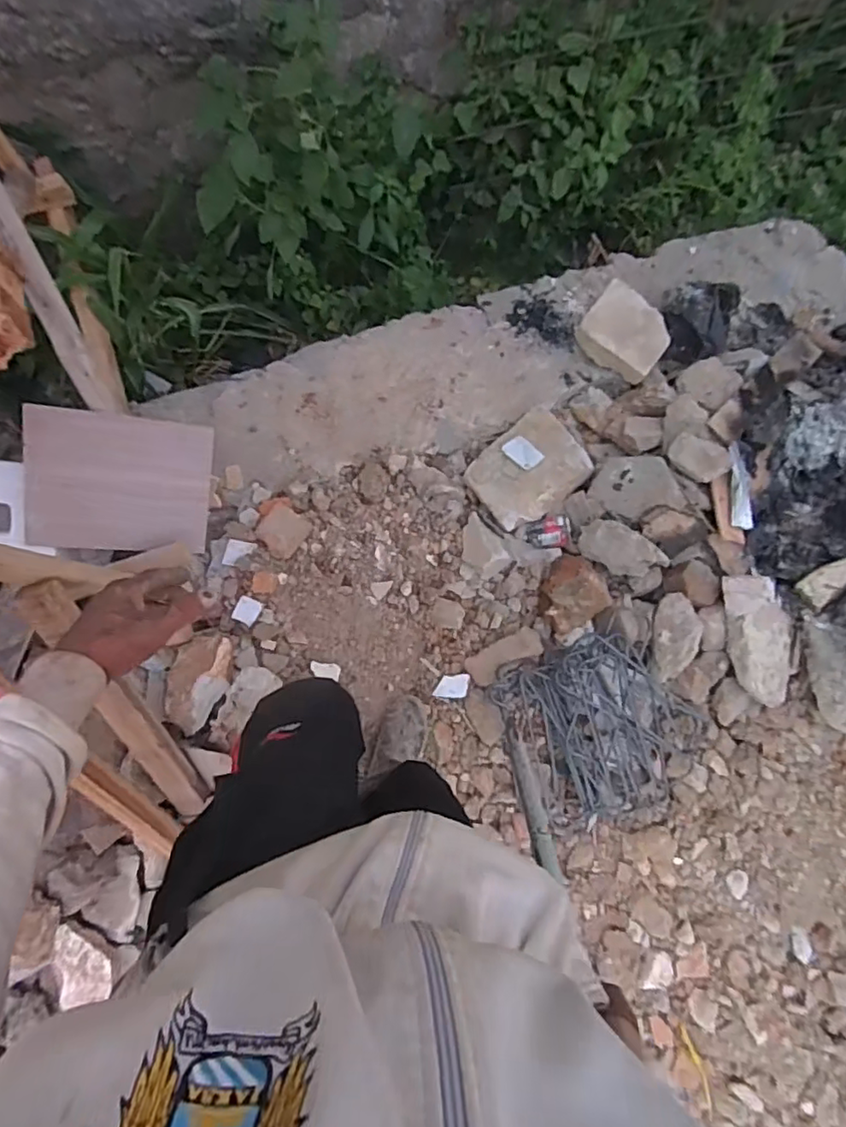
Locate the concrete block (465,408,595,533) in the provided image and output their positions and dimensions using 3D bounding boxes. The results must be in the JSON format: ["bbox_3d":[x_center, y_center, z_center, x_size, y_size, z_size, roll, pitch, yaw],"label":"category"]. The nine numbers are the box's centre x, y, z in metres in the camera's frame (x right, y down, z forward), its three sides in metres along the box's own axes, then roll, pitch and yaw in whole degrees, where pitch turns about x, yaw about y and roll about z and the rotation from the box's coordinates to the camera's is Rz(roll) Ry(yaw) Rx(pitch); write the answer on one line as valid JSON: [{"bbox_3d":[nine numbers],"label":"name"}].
[{"bbox_3d":[0.240,-0.222,1.393,0.255,0.090,0.206,-37,76,3],"label":"concrete block"}]

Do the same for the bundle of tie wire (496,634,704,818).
[{"bbox_3d":[0.424,0.359,1.371,0.350,0.060,0.432,-33,87,-9],"label":"bundle of tie wire"}]

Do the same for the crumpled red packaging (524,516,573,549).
[{"bbox_3d":[0.298,-0.074,1.428,0.105,0.023,0.075,-6,88,21],"label":"crumpled red packaging"}]

